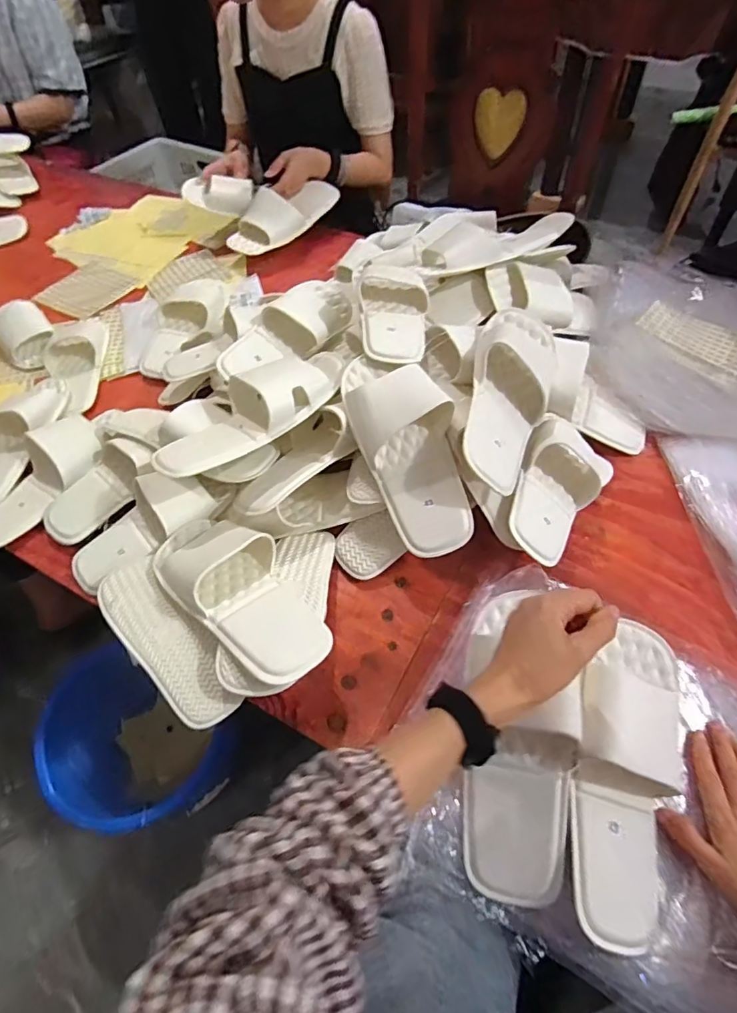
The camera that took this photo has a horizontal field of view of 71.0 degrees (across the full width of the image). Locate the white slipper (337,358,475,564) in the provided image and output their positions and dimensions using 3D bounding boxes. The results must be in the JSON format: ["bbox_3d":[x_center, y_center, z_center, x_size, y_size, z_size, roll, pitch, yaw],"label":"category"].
[{"bbox_3d":[0.053,-0.073,0.611,0.111,0.062,0.263,-19,81,-9],"label":"white slipper"}]

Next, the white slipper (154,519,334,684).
[{"bbox_3d":[-0.150,0.098,0.587,0.126,0.064,0.262,-32,59,-17],"label":"white slipper"}]

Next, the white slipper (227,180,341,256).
[{"bbox_3d":[-0.175,-0.609,1.083,0.091,0.099,0.249,36,65,25],"label":"white slipper"}]

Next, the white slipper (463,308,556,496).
[{"bbox_3d":[0.168,-0.131,0.639,0.121,0.073,0.267,31,59,-22],"label":"white slipper"}]

